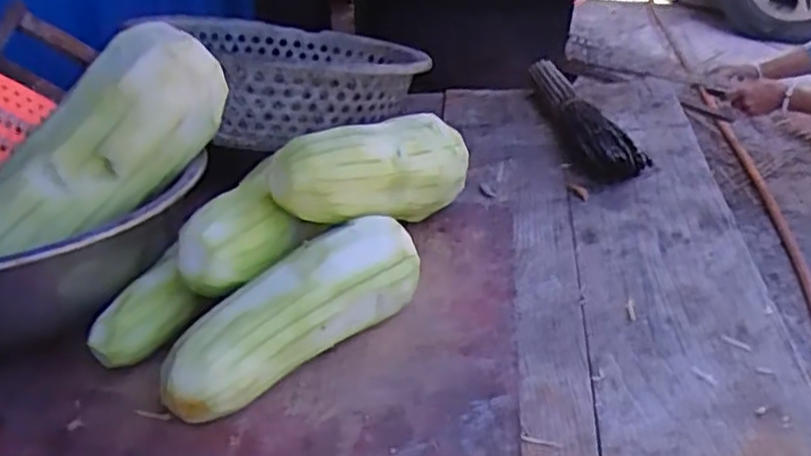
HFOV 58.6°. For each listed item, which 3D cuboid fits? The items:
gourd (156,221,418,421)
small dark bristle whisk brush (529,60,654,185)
[{"bbox_3d":[-0.072,0.063,0.495,0.056,0.072,0.206,24,39,32],"label":"gourd"},{"bbox_3d":[0.216,-0.147,0.910,0.065,0.046,0.294,-2,33,-4],"label":"small dark bristle whisk brush"}]

